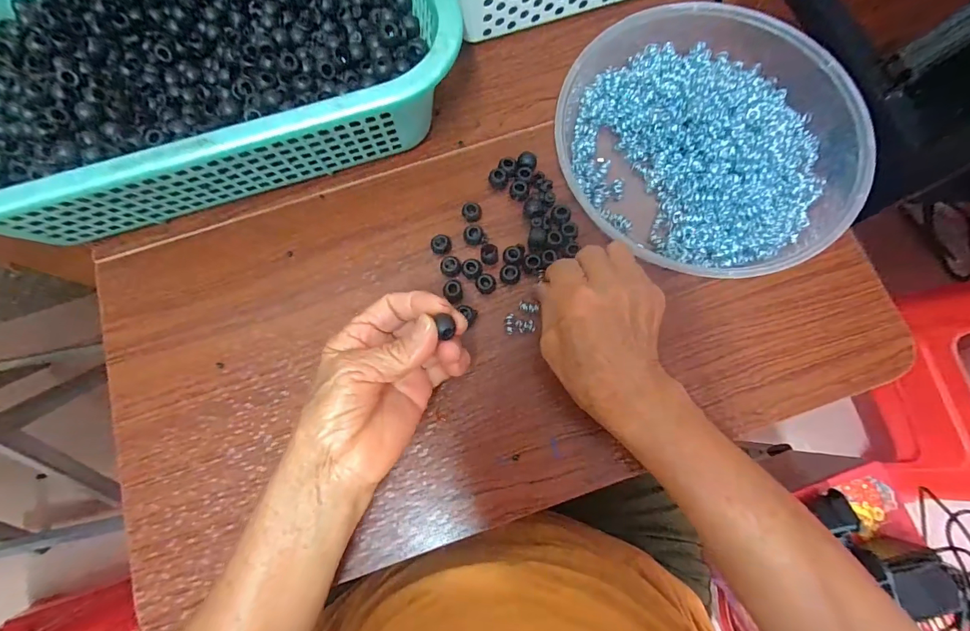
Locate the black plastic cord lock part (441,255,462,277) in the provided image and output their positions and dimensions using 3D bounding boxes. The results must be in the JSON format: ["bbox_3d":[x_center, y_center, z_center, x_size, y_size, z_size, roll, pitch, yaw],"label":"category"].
[{"bbox_3d":[-0.026,-0.038,0.325,0.015,0.009,0.015,0,77,1],"label":"black plastic cord lock part"}]

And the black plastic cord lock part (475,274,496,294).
[{"bbox_3d":[0.001,-0.024,0.320,0.015,0.011,0.013,-4,77,0],"label":"black plastic cord lock part"}]

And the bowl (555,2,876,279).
[{"bbox_3d":[0.168,-0.139,0.325,0.216,0.037,0.206,0,77,1],"label":"bowl"}]

